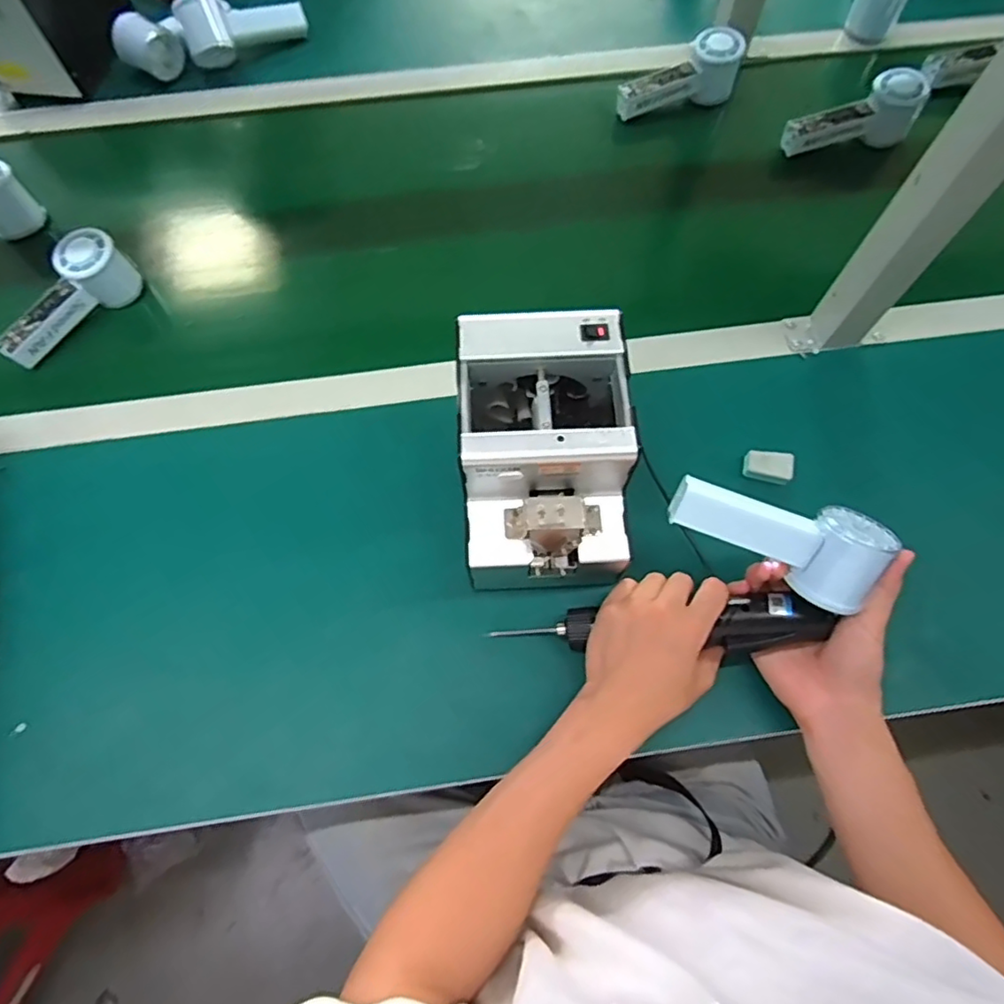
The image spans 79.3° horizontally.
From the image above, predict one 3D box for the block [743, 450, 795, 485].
[{"bbox_3d":[0.244,-0.033,0.553,0.042,0.018,0.025,14,69,6],"label":"block"}]

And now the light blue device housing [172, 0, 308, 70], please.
[{"bbox_3d":[-0.320,-0.587,0.742,0.155,0.055,0.053,-15,69,-5],"label":"light blue device housing"}]

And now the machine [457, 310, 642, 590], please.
[{"bbox_3d":[0.033,-0.034,0.482,0.126,0.129,0.180,-2,68,0],"label":"machine"}]

